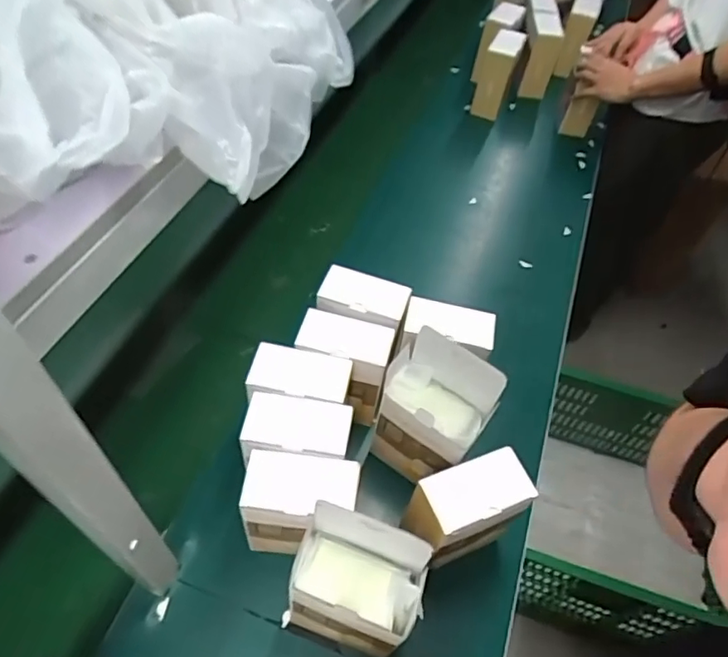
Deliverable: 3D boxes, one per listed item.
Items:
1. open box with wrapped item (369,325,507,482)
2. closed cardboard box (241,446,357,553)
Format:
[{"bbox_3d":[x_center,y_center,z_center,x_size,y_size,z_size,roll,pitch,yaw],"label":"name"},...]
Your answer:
[{"bbox_3d":[0.085,0.116,0.705,0.131,0.213,0.079,35,57,20],"label":"open box with wrapped item"},{"bbox_3d":[-0.074,0.211,0.648,0.121,0.149,0.070,6,52,0],"label":"closed cardboard box"}]

